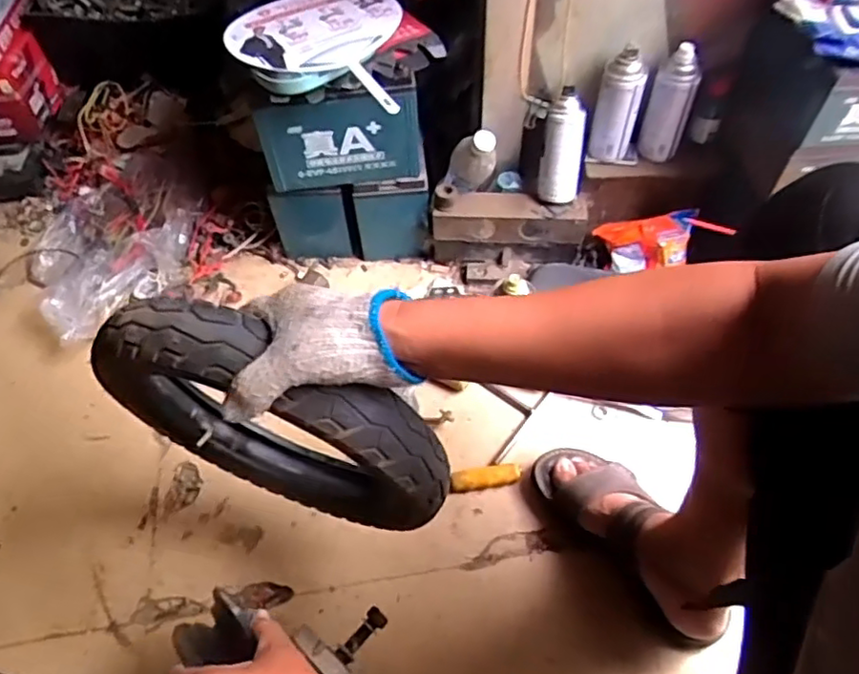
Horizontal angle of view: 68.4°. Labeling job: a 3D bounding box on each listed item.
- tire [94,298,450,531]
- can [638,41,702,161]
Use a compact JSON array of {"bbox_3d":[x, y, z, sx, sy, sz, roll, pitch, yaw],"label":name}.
[{"bbox_3d":[-0.145,0.091,0.593,0.325,0.319,0.061,17,57,13],"label":"tire"},{"bbox_3d":[0.354,-0.342,0.929,0.059,0.156,0.052,22,59,16],"label":"can"}]

